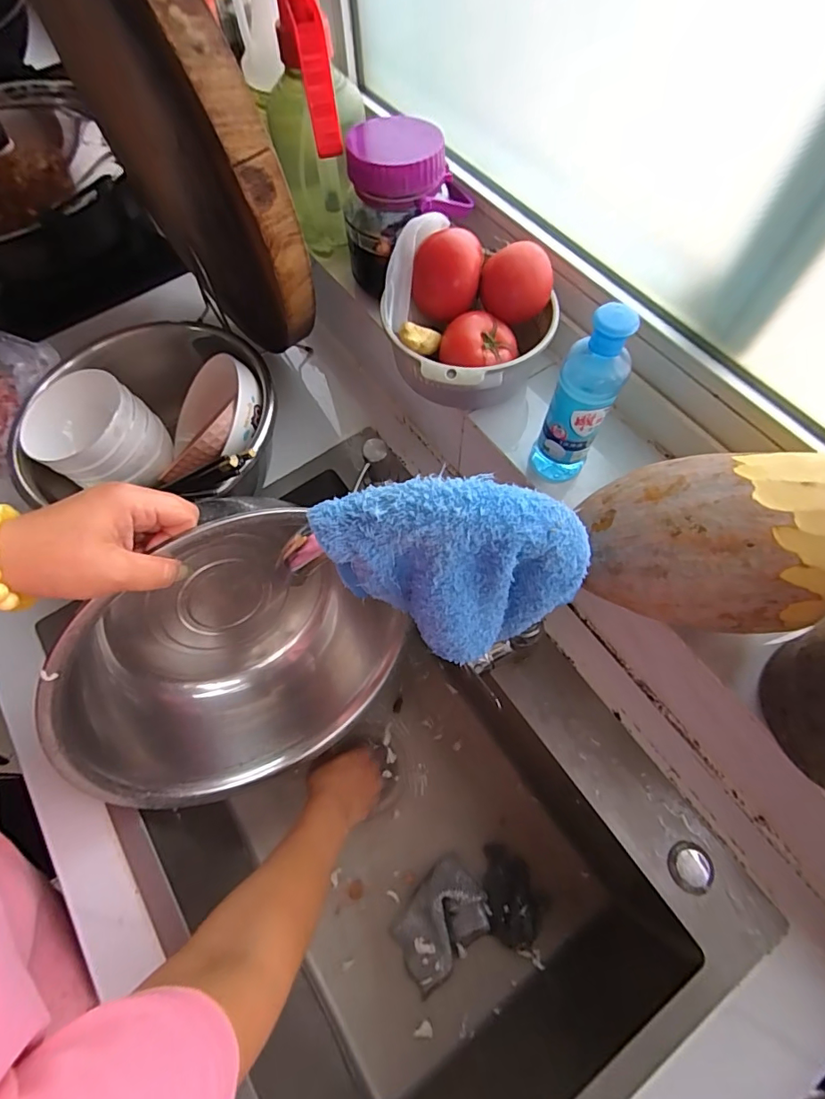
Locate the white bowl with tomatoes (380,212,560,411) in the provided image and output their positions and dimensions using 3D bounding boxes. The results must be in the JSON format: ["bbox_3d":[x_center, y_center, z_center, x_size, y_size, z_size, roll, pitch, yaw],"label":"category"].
[{"bbox_3d":[0.043,-0.218,0.479,0.170,0.104,0.148,29,70,14],"label":"white bowl with tomatoes"}]

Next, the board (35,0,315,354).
[{"bbox_3d":[-0.247,-0.407,0.485,0.041,0.354,0.404,-40,71,-15],"label":"board"}]

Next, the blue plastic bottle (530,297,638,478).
[{"bbox_3d":[0.136,-0.117,0.401,0.045,0.160,0.038,23,69,11],"label":"blue plastic bottle"}]

